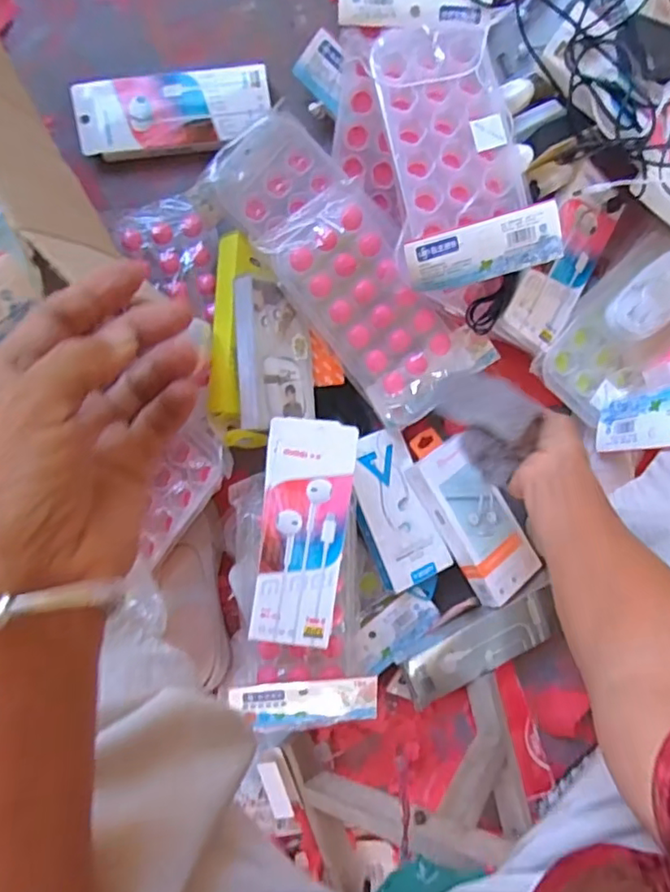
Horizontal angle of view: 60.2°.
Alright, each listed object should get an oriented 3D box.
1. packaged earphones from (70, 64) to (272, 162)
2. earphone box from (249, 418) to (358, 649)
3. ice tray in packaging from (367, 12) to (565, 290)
[{"bbox_3d":[-0.180,-0.371,0.648,0.210,0.027,0.085,-7,92,-4],"label":"packaged earphones"},{"bbox_3d":[-0.031,0.082,0.553,0.082,0.020,0.210,7,91,-4],"label":"earphone box"},{"bbox_3d":[0.121,-0.290,0.551,0.145,0.032,0.252,-10,92,-4],"label":"ice tray in packaging"}]

